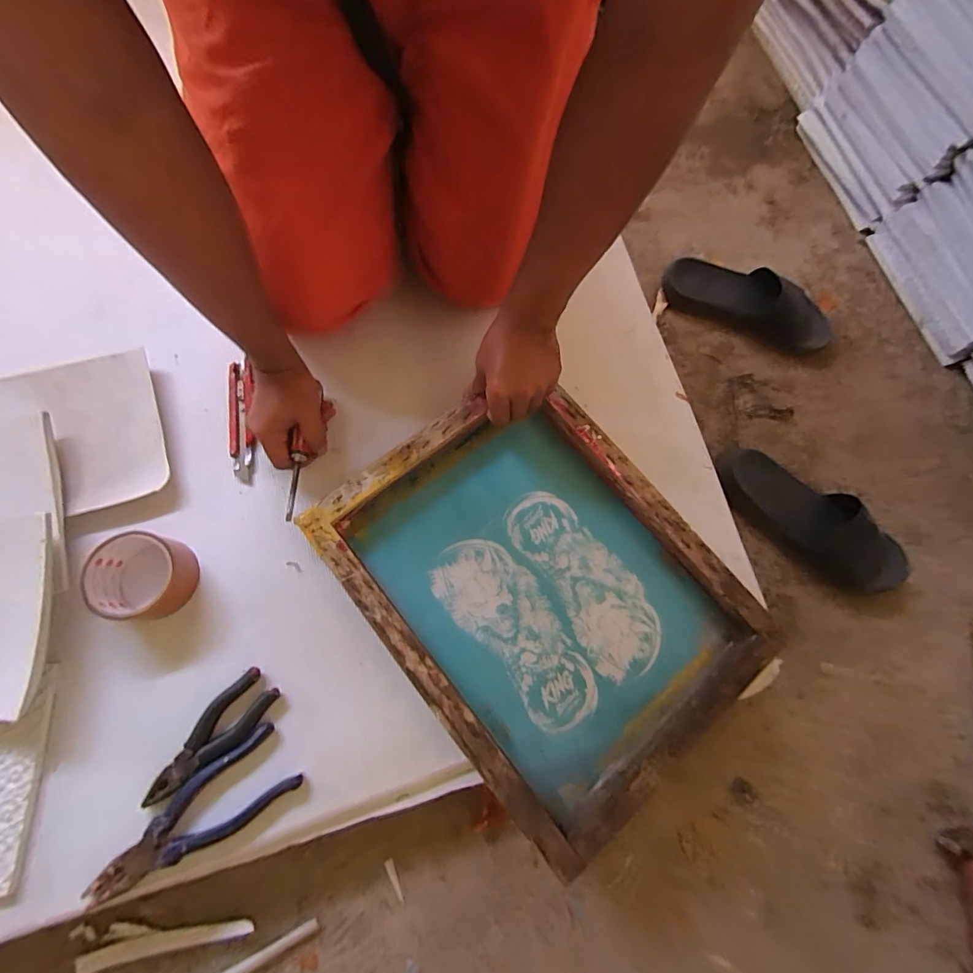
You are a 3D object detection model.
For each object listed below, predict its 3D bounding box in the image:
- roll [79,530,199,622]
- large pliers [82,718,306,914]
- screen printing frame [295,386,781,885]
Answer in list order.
[{"bbox_3d":[-0.369,0.096,0.482,0.092,0.055,0.086,1,74,-5],"label":"roll"},{"bbox_3d":[-0.284,0.323,0.437,0.189,0.021,0.068,-35,80,-14],"label":"large pliers"},{"bbox_3d":[0.061,0.112,0.524,0.348,0.063,0.444,-39,78,-12],"label":"screen printing frame"}]

